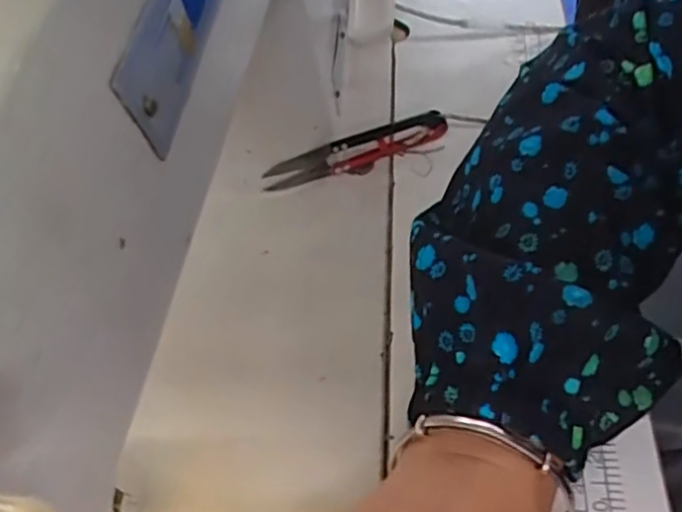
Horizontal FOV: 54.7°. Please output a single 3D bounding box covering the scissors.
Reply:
[{"bbox_3d":[0.008,-0.058,0.367,0.106,0.029,0.008,-19,55,-6],"label":"scissors"}]

